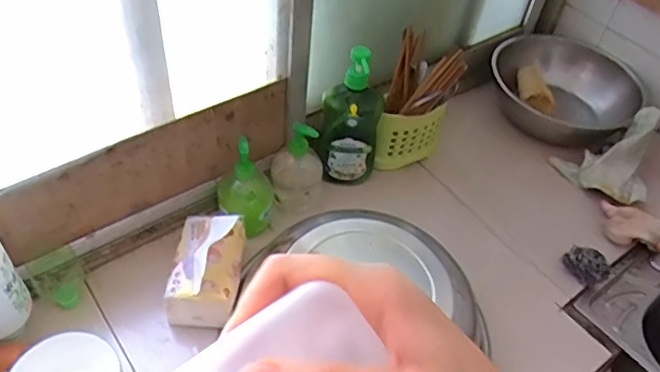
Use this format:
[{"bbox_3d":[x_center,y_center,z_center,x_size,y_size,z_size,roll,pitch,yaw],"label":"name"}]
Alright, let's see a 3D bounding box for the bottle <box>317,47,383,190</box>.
[{"bbox_3d":[0.034,-0.101,0.923,0.097,0.243,0.064,11,48,4],"label":"bottle"}]

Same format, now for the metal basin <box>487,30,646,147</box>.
[{"bbox_3d":[0.480,-0.210,1.216,0.331,0.132,0.308,3,48,-4],"label":"metal basin"}]

